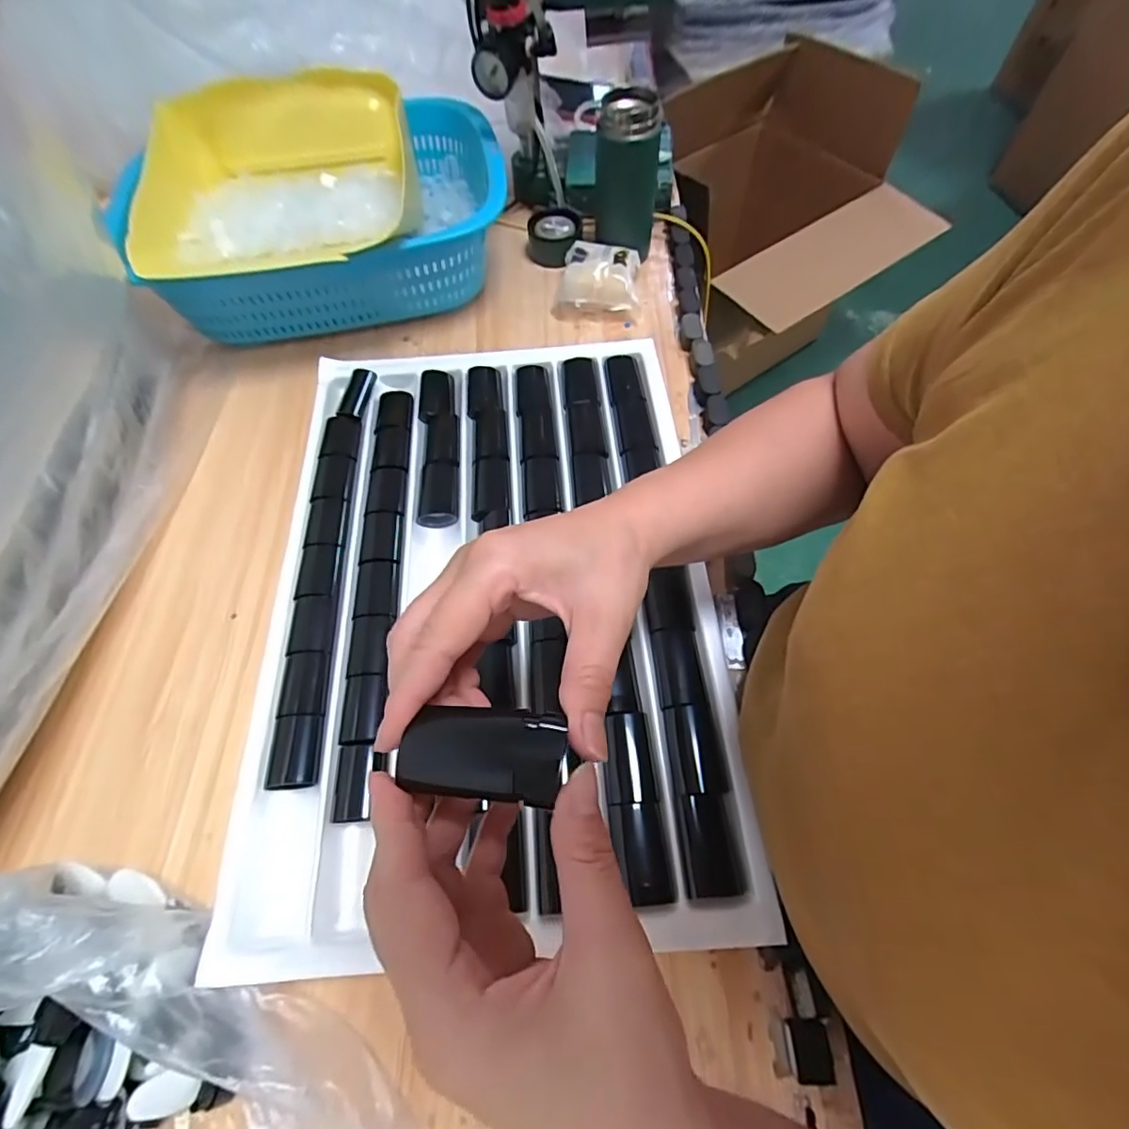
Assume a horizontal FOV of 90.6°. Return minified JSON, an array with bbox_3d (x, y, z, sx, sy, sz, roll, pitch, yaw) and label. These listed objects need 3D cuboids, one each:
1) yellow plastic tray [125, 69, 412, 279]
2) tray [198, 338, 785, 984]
[{"bbox_3d":[-0.291,-0.389,0.571,0.243,0.082,0.233,-6,61,-2],"label":"yellow plastic tray"},{"bbox_3d":[-0.061,0.009,0.438,0.338,0.032,0.490,-4,63,1],"label":"tray"}]

